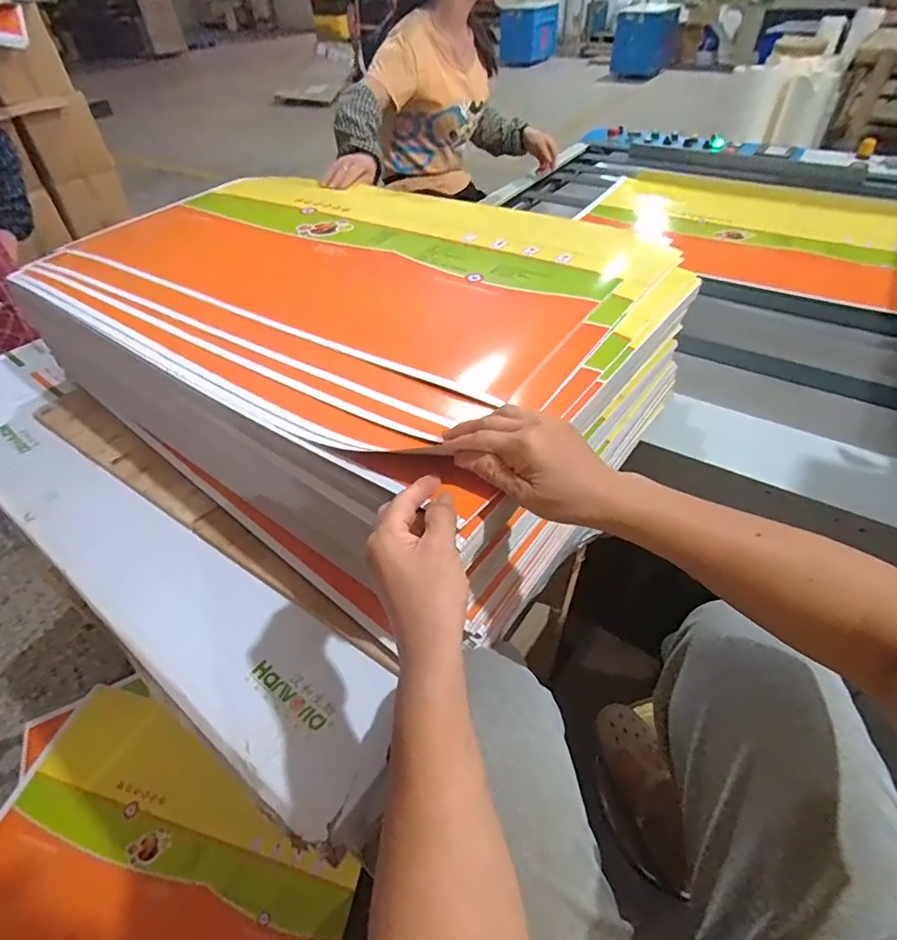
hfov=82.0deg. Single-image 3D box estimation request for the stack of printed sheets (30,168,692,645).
[{"bbox_3d":[-0.146,-0.221,0.770,0.848,0.241,0.580,29,46,25],"label":"stack of printed sheets"}]

